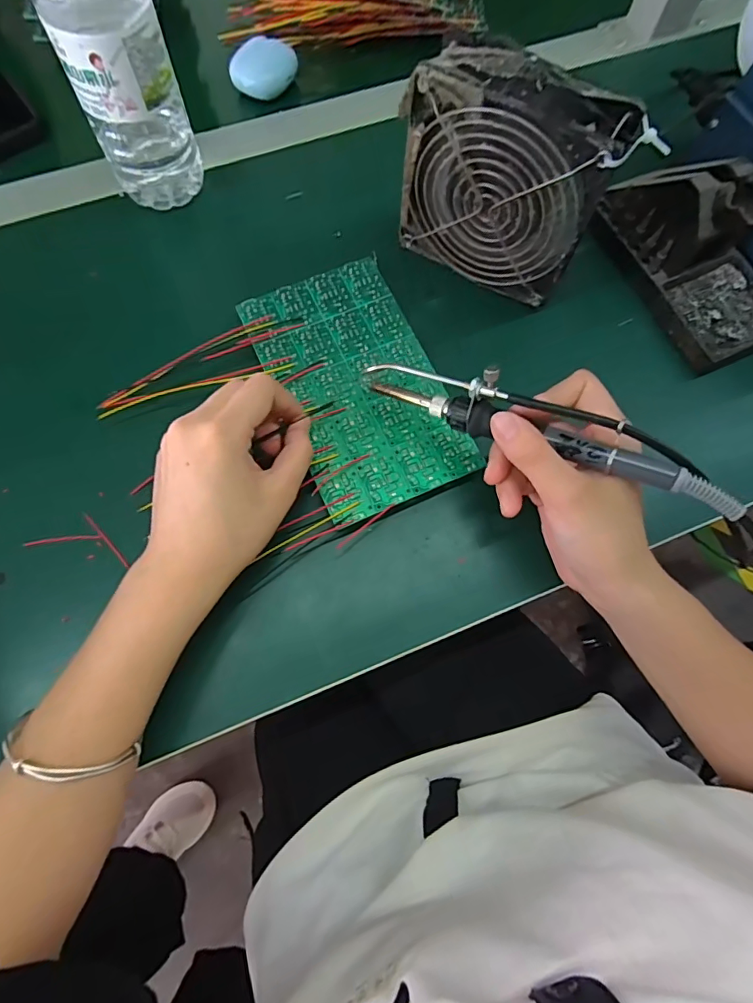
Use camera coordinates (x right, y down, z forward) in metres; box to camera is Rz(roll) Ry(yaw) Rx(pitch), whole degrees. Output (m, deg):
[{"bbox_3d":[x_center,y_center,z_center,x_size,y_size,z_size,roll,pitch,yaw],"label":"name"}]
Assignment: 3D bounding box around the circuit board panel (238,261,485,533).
[{"bbox_3d":[-0.013,-0.079,0.327,0.099,0.004,0.172,-23,75,-8],"label":"circuit board panel"}]

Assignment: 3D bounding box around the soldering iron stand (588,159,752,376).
[{"bbox_3d":[0.229,-0.178,0.341,0.080,0.065,0.150,-26,75,-9],"label":"soldering iron stand"}]

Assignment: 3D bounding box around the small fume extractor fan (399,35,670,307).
[{"bbox_3d":[0.080,-0.197,0.314,0.122,0.116,0.039,28,74,7],"label":"small fume extractor fan"}]

